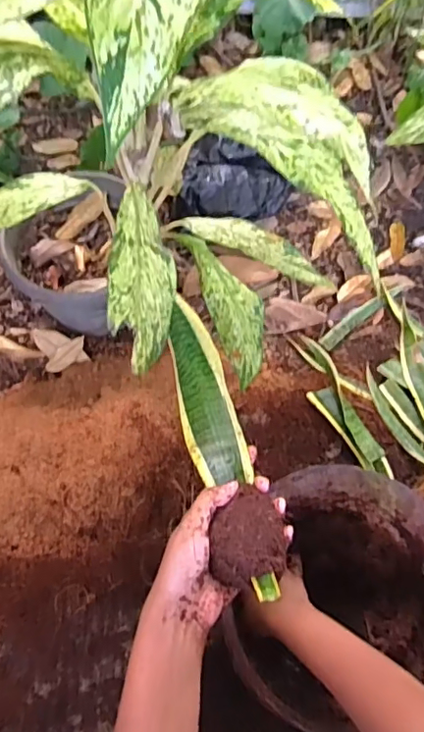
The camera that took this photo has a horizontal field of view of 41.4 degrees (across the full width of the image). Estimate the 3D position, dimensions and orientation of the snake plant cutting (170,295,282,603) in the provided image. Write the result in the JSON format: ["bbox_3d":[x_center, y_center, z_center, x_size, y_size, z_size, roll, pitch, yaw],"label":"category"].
[{"bbox_3d":[0.000,0.056,0.530,0.051,0.034,0.312,-12,52,-7],"label":"snake plant cutting"}]

